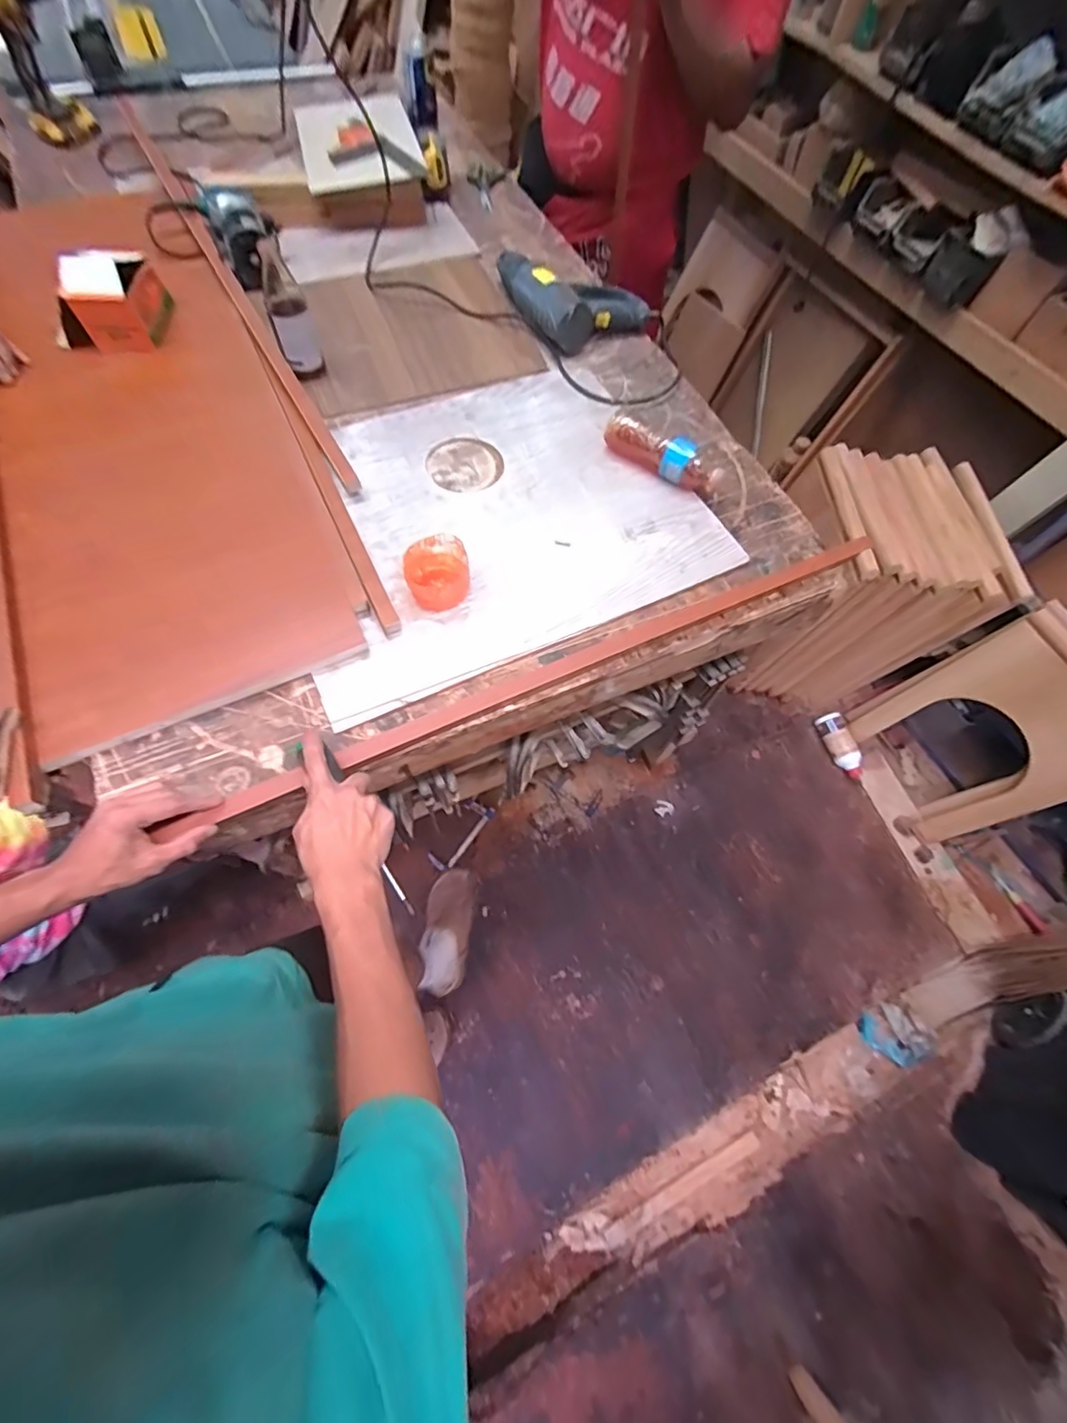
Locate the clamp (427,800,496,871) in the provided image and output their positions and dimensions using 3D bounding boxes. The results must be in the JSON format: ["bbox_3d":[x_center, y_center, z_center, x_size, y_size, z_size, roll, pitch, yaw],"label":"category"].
[{"bbox_3d":[-0.192,0.321,1.408,0.078,0.024,0.201,36,69,14],"label":"clamp"}]

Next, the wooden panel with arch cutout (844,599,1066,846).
[{"bbox_3d":[1.106,0.057,1.321,0.068,0.547,0.395,-17,69,-28],"label":"wooden panel with arch cutout"}]

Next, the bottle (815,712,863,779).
[{"bbox_3d":[0.889,0.100,1.562,0.065,0.071,0.194,-11,66,-9],"label":"bottle"}]

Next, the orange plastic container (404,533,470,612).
[{"bbox_3d":[-0.120,-0.174,0.689,0.080,0.054,0.078,1,65,-2],"label":"orange plastic container"}]

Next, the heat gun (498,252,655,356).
[{"bbox_3d":[0.069,-0.761,0.970,0.210,0.073,0.226,-23,68,-12],"label":"heat gun"}]

